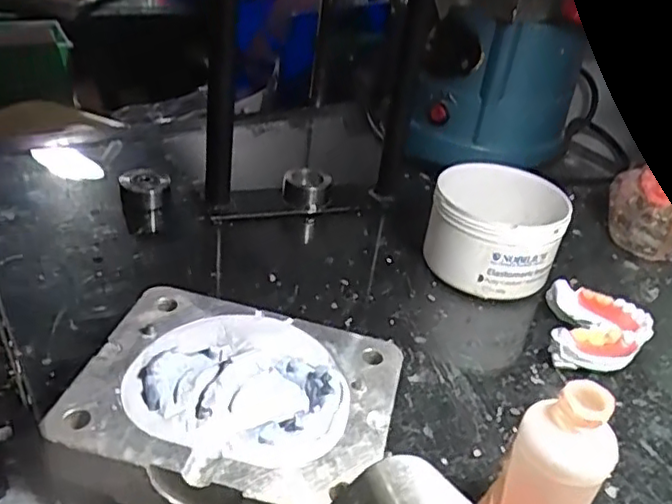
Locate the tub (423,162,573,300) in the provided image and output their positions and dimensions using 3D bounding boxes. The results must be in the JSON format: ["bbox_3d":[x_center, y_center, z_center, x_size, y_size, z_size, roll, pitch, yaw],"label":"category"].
[{"bbox_3d":[0.109,-0.015,0.451,0.088,0.074,0.072,14,34,9],"label":"tub"}]

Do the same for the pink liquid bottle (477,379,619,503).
[{"bbox_3d":[0.085,0.094,0.261,0.037,0.089,0.031,26,38,25],"label":"pink liquid bottle"}]

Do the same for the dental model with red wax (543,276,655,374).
[{"bbox_3d":[0.159,0.051,0.399,0.056,0.035,0.067,14,34,9],"label":"dental model with red wax"}]

